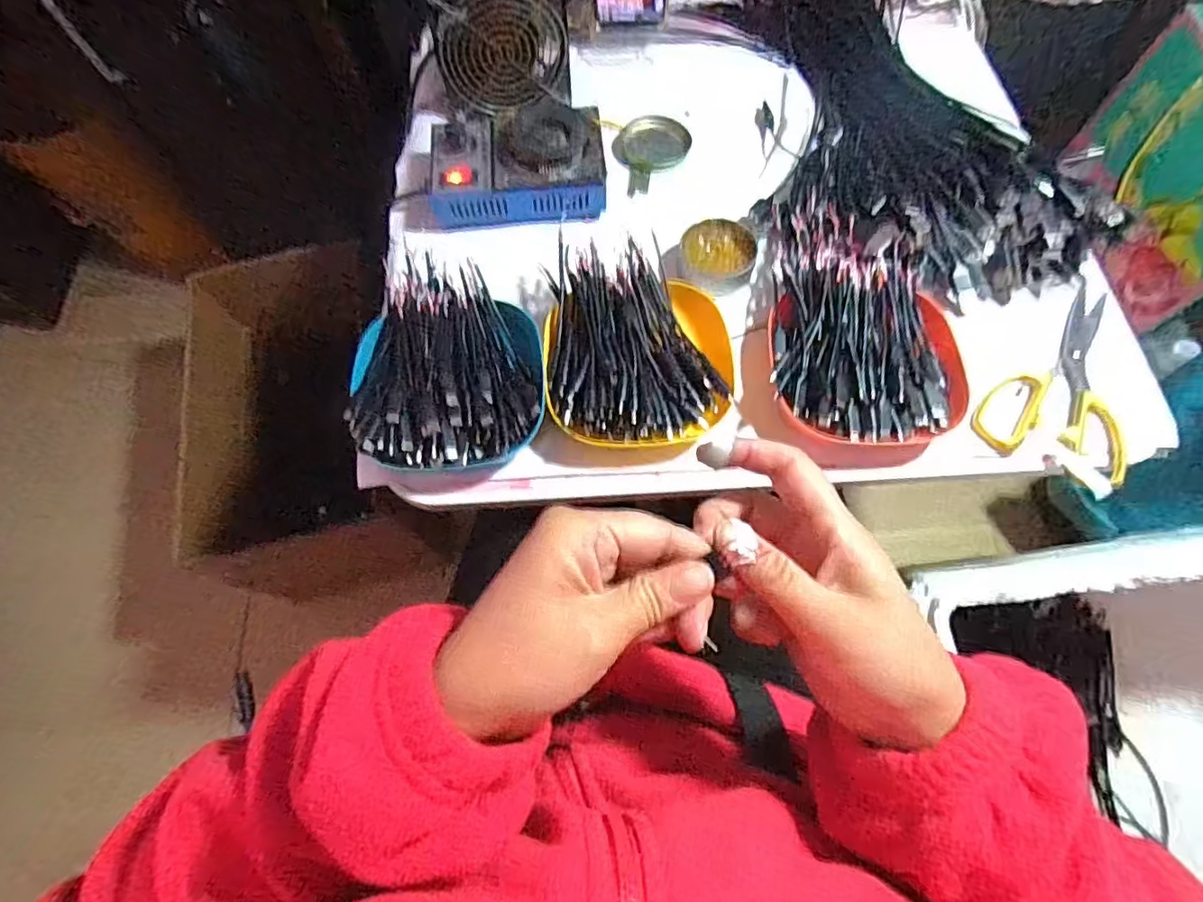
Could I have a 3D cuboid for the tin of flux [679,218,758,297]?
[{"bbox_3d":[0.098,-0.163,0.484,0.061,0.030,0.060,0,68,1],"label":"tin of flux"}]

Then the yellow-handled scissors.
[{"bbox_3d":[0.357,-0.064,0.442,0.099,0.014,0.176,24,70,10],"label":"yellow-handled scissors"}]

